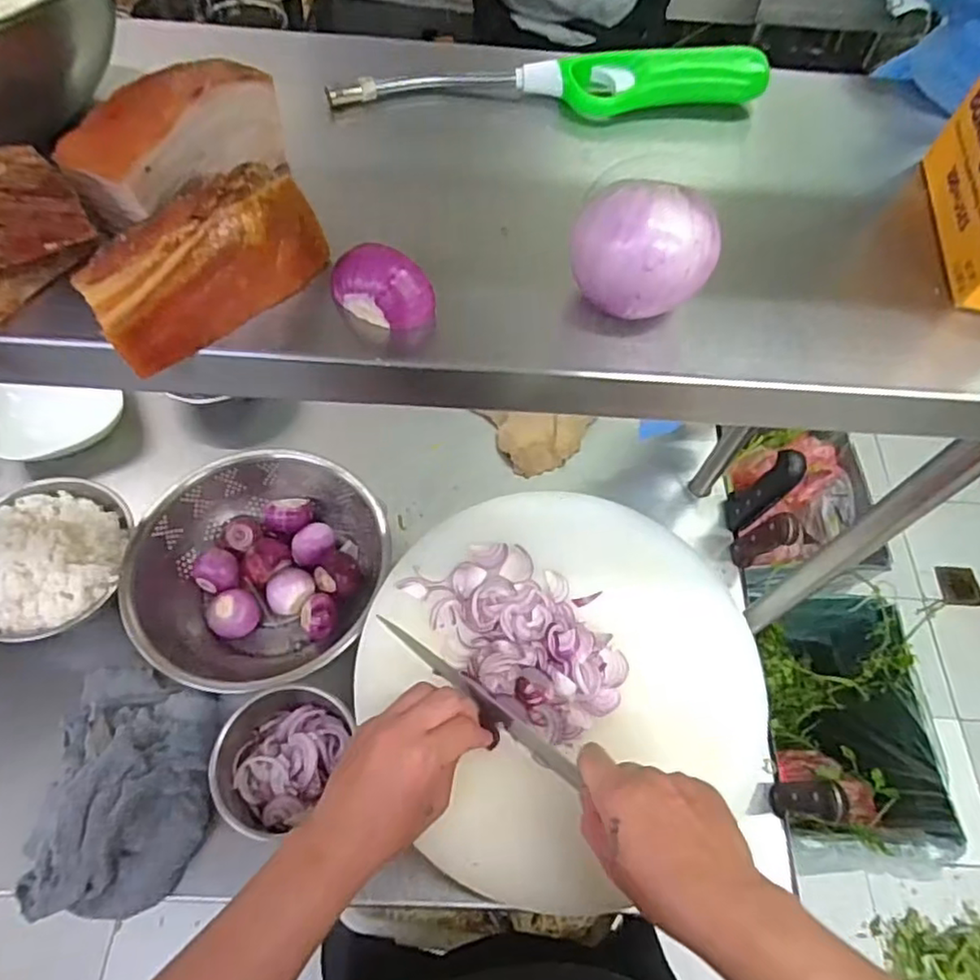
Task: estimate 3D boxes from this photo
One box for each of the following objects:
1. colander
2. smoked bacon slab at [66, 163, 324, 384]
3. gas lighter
[{"bbox_3d":[-0.233,0.078,0.666,0.246,0.114,0.226,2,60,-3],"label":"colander"},{"bbox_3d":[-0.114,-0.092,0.265,0.030,0.041,0.096,41,66,18],"label":"smoked bacon slab"},{"bbox_3d":[0.035,-0.229,0.361,0.239,0.028,0.021,-2,61,-5],"label":"gas lighter"}]

